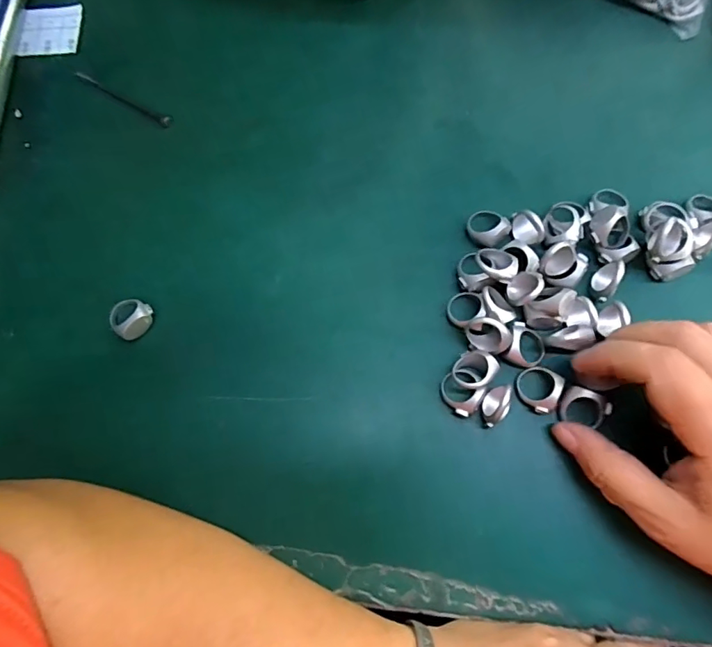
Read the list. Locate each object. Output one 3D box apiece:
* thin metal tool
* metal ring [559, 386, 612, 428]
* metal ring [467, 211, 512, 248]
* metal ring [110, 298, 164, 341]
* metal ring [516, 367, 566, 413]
[{"bbox_3d":[-0.146,-0.142,0.301,0.077,0.004,0.008,32,79,9],"label":"thin metal tool"},{"bbox_3d":[0.115,0.041,0.240,0.023,0.007,0.018,16,77,6],"label":"metal ring"},{"bbox_3d":[0.074,-0.054,0.269,0.021,0.007,0.023,0,76,2],"label":"metal ring"},{"bbox_3d":[-0.121,-0.004,0.258,0.022,0.011,0.024,0,76,2],"label":"metal ring"},{"bbox_3d":[0.094,0.032,0.243,0.020,0.010,0.022,0,76,2],"label":"metal ring"}]

